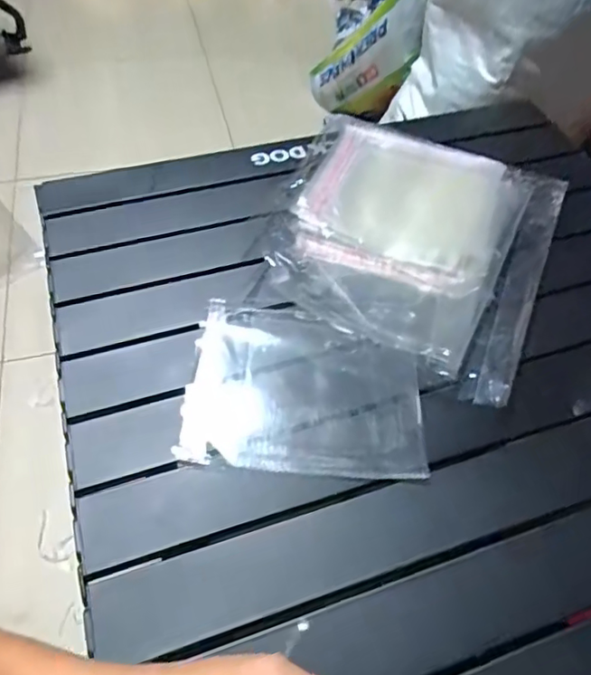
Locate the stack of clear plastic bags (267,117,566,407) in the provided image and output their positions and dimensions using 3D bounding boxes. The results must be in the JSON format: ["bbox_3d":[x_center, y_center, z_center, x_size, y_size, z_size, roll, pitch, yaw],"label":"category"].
[{"bbox_3d":[0.109,-0.105,0.530,0.250,0.020,0.298,22,57,13],"label":"stack of clear plastic bags"}]

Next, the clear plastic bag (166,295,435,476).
[{"bbox_3d":[0.007,0.039,0.432,0.178,0.007,0.138,4,55,1],"label":"clear plastic bag"}]

